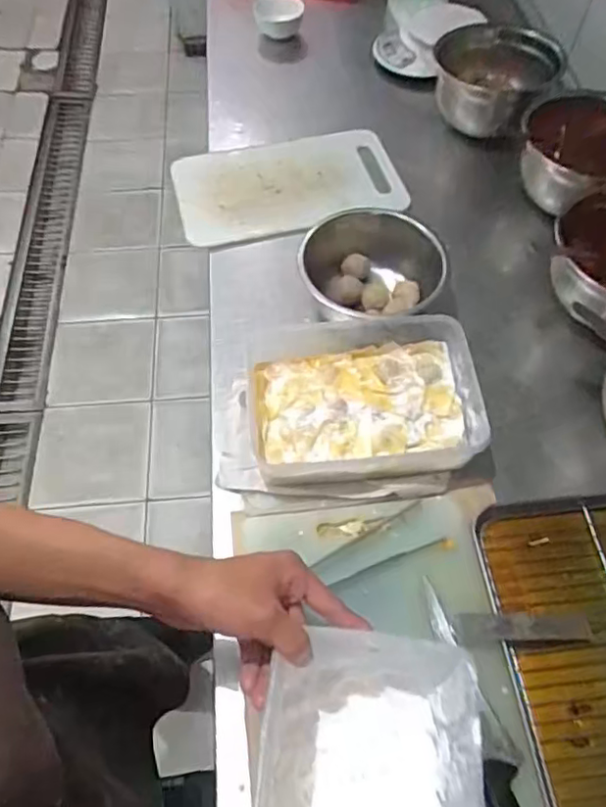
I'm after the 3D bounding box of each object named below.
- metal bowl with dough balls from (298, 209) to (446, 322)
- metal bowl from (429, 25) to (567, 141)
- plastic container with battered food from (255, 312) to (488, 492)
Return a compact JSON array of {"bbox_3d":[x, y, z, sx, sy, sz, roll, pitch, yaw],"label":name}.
[{"bbox_3d":[0.084,-0.150,0.733,0.166,0.086,0.165,1,59,-2],"label":"metal bowl with dough balls"},{"bbox_3d":[0.292,-0.503,0.930,0.179,0.112,0.179,1,59,-2],"label":"metal bowl"},{"bbox_3d":[0.064,-0.002,0.643,0.235,0.068,0.171,-2,59,-4],"label":"plastic container with battered food"}]

